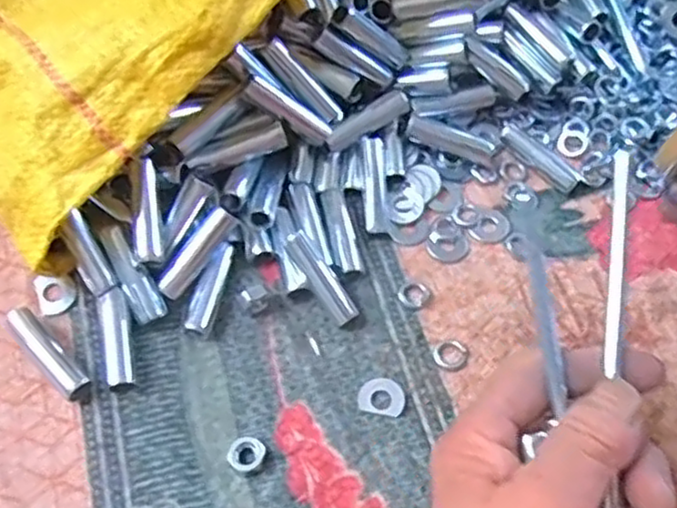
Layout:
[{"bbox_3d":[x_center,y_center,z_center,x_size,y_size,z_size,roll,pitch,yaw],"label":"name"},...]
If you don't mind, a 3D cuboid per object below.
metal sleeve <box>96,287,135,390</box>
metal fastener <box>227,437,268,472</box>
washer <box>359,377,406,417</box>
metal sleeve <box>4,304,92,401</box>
[{"bbox_3d":[-0.088,0.034,0.284,0.011,0.009,0.041,-14,65,-10],"label":"metal sleeve"},{"bbox_3d":[-0.034,0.075,0.270,0.012,0.006,0.013,1,63,-3],"label":"metal fastener"},{"bbox_3d":[0.018,0.056,0.286,0.018,0.004,0.015,13,63,3],"label":"washer"},{"bbox_3d":[-0.113,0.038,0.279,0.010,0.010,0.045,-40,72,-21],"label":"metal sleeve"}]

